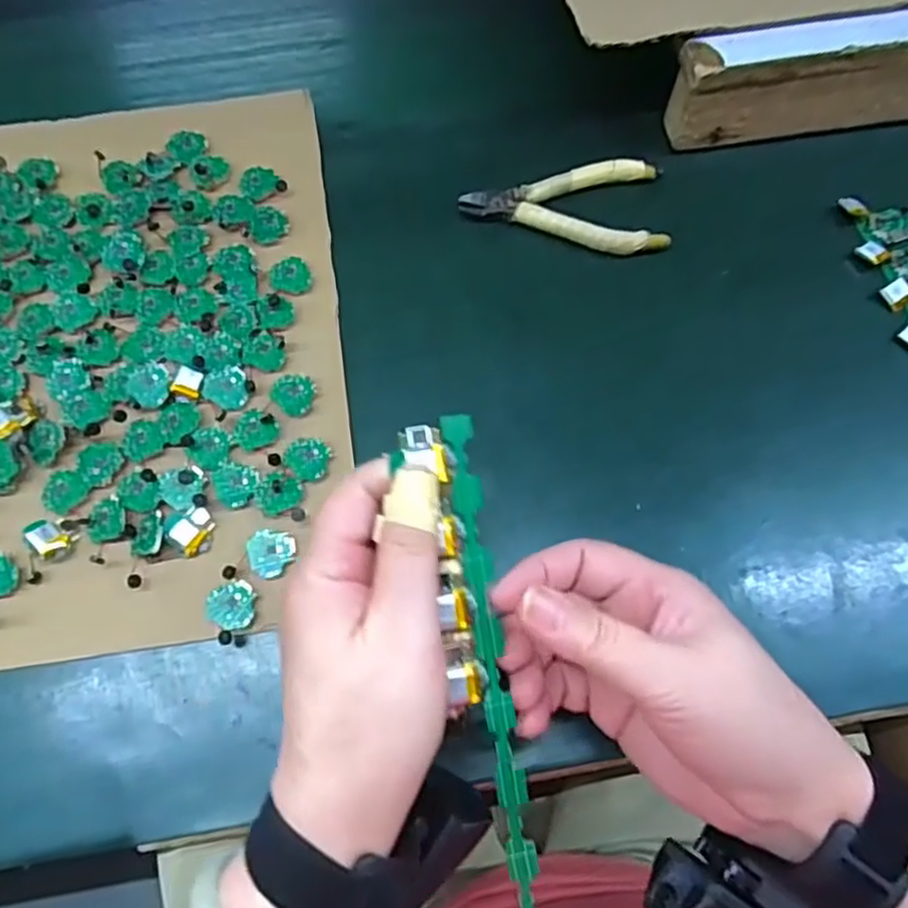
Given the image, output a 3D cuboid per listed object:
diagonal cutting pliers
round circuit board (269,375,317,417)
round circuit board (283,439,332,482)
[{"bbox_3d":[0.070,-0.146,0.432,0.120,0.010,0.063,-12,73,-4],"label":"diagonal cutting pliers"},{"bbox_3d":[-0.090,-0.033,0.392,0.024,0.004,0.024,0,72,0],"label":"round circuit board"},{"bbox_3d":[-0.079,0.002,0.383,0.025,0.004,0.022,37,76,11],"label":"round circuit board"}]

